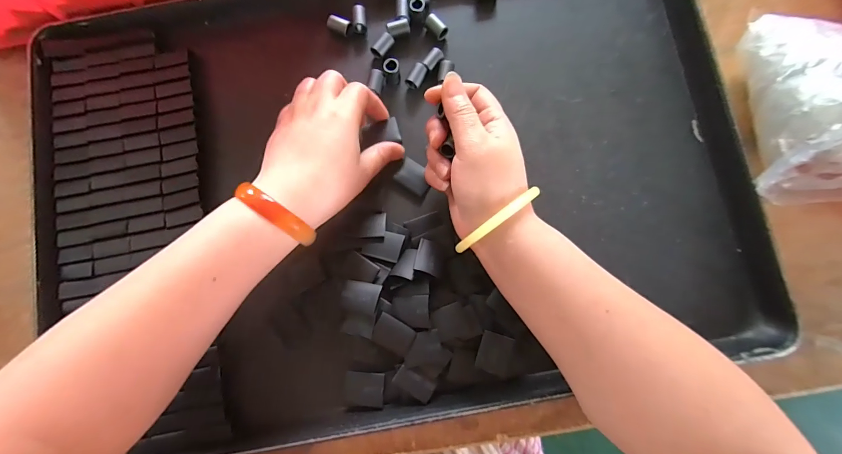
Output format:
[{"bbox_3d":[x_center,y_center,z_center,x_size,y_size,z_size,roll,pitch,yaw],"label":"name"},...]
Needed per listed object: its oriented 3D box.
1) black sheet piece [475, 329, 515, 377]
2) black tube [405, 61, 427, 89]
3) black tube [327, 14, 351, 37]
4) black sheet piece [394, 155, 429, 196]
[{"bbox_3d":[0.061,0.102,0.295,0.027,0.004,0.030,16,81,4],"label":"black sheet piece"},{"bbox_3d":[-0.003,-0.135,0.333,0.013,0.013,0.022,30,84,6],"label":"black tube"},{"bbox_3d":[-0.077,-0.187,0.343,0.022,0.013,0.013,26,83,5],"label":"black tube"},{"bbox_3d":[-0.006,-0.045,0.324,0.031,0.004,0.024,35,84,6],"label":"black sheet piece"}]

